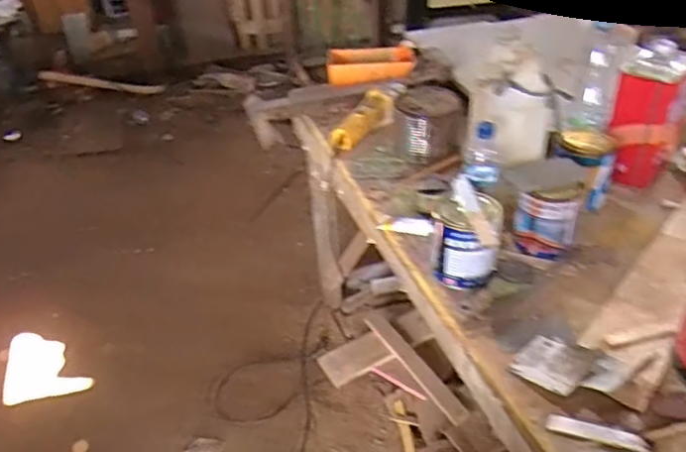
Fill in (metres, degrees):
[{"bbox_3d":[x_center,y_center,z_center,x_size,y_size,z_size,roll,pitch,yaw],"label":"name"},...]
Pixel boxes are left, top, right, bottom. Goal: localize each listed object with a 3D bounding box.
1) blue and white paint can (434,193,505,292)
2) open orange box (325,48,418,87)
[{"bbox_3d":[0.208,0.025,1.052,0.112,0.133,0.101,5,38,12],"label":"blue and white paint can"},{"bbox_3d":[0.080,-0.452,1.750,0.243,0.075,0.107,1,37,7],"label":"open orange box"}]

